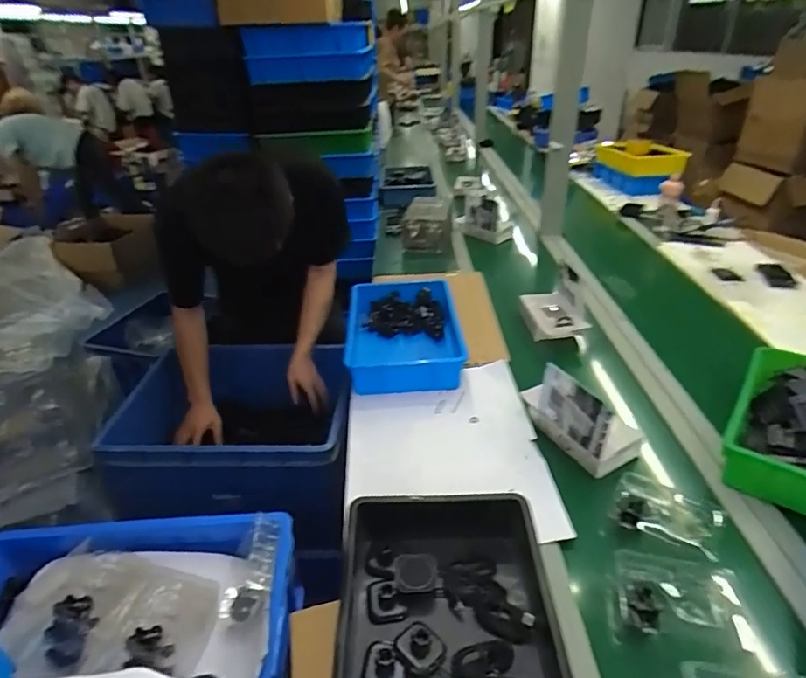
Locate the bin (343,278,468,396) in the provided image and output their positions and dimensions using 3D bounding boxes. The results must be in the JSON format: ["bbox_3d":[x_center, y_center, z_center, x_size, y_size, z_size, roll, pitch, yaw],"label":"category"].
[{"bbox_3d":[0.009,-0.020,1.294,0.293,0.098,0.412,-2,32,-2],"label":"bin"}]

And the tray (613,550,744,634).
[{"bbox_3d":[0.393,0.361,0.703,0.171,0.031,0.112,1,32,2],"label":"tray"}]

